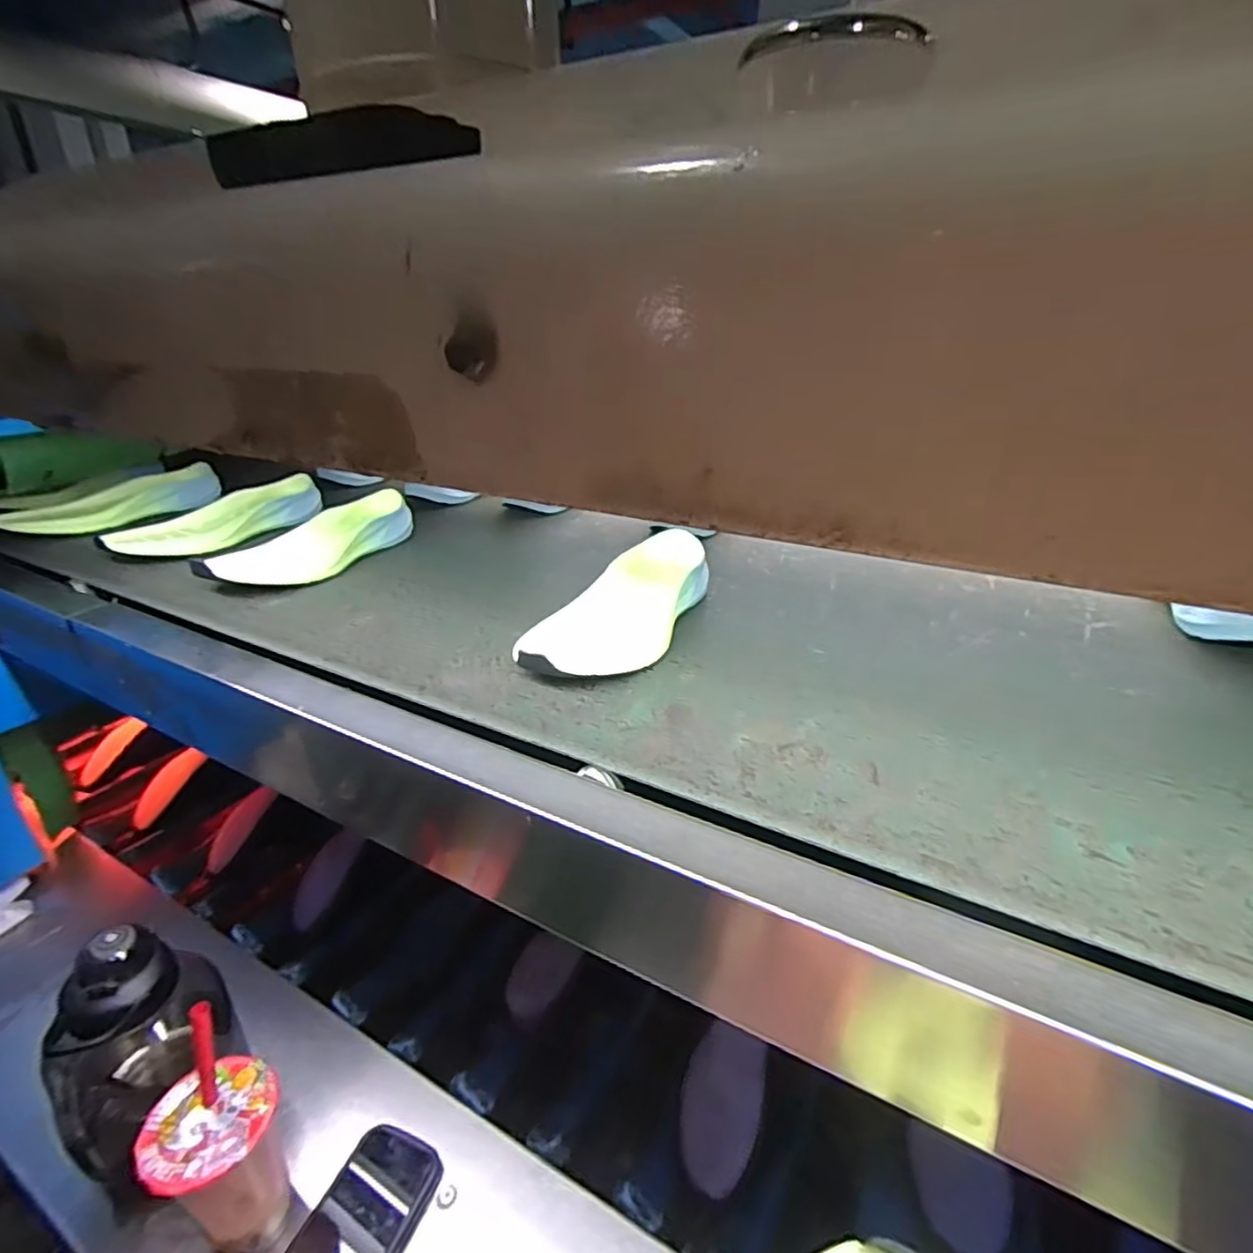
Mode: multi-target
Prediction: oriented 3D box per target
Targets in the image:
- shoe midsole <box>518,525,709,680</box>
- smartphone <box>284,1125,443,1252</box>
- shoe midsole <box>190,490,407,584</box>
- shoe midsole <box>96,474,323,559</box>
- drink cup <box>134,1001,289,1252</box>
[{"bbox_3d":[0.003,-0.019,0.605,0.091,0.052,0.275,11,27,22],"label":"shoe midsole"},{"bbox_3d":[-0.228,0.501,0.541,0.086,0.018,0.155,10,30,21],"label":"smartphone"},{"bbox_3d":[-0.371,-0.099,0.775,0.084,0.055,0.276,11,27,23],"label":"shoe midsole"},{"bbox_3d":[-0.542,-0.145,0.886,0.122,0.043,0.283,19,31,35],"label":"shoe midsole"},{"bbox_3d":[-0.315,0.401,0.515,0.090,0.192,0.084,-20,34,-35],"label":"drink cup"}]

